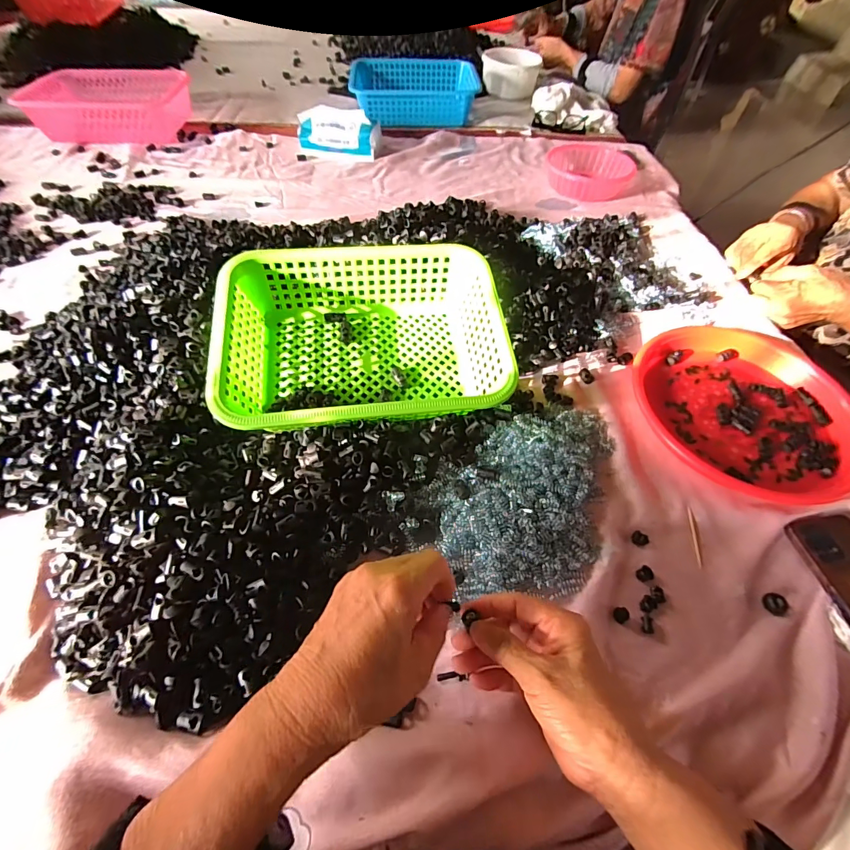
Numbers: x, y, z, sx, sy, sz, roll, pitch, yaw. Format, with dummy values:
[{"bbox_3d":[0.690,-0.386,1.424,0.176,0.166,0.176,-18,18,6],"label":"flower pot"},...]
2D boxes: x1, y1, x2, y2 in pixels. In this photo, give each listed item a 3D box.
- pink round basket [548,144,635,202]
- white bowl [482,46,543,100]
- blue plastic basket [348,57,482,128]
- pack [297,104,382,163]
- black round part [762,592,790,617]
[{"bbox_3d":[0.338,-0.526,0.824,0.160,0.046,0.154,9,56,4],"label":"pink round basket"},{"bbox_3d":[0.237,-0.986,1.115,0.162,0.064,0.152,9,56,4],"label":"white bowl"},{"bbox_3d":[-0.026,-0.820,0.987,0.308,0.077,0.198,-4,56,-5],"label":"blue plastic basket"},{"bbox_3d":[-0.182,-0.609,0.840,0.169,0.074,0.079,7,56,2],"label":"pack"},{"bbox_3d":[0.323,0.164,0.367,0.019,0.007,0.018,30,60,16],"label":"black round part"}]

